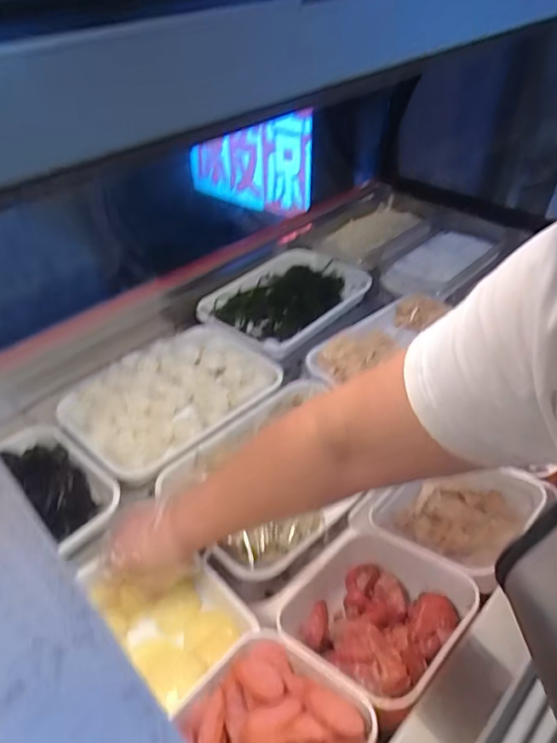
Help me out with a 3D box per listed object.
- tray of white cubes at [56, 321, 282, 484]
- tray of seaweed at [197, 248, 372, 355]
[{"bbox_3d":[-0.149,0.023,0.835,0.301,0.048,0.204,-31,46,-30],"label":"tray of white cubes"},{"bbox_3d":[0.012,-0.127,1.020,0.196,0.040,0.283,28,48,33],"label":"tray of seaweed"}]

